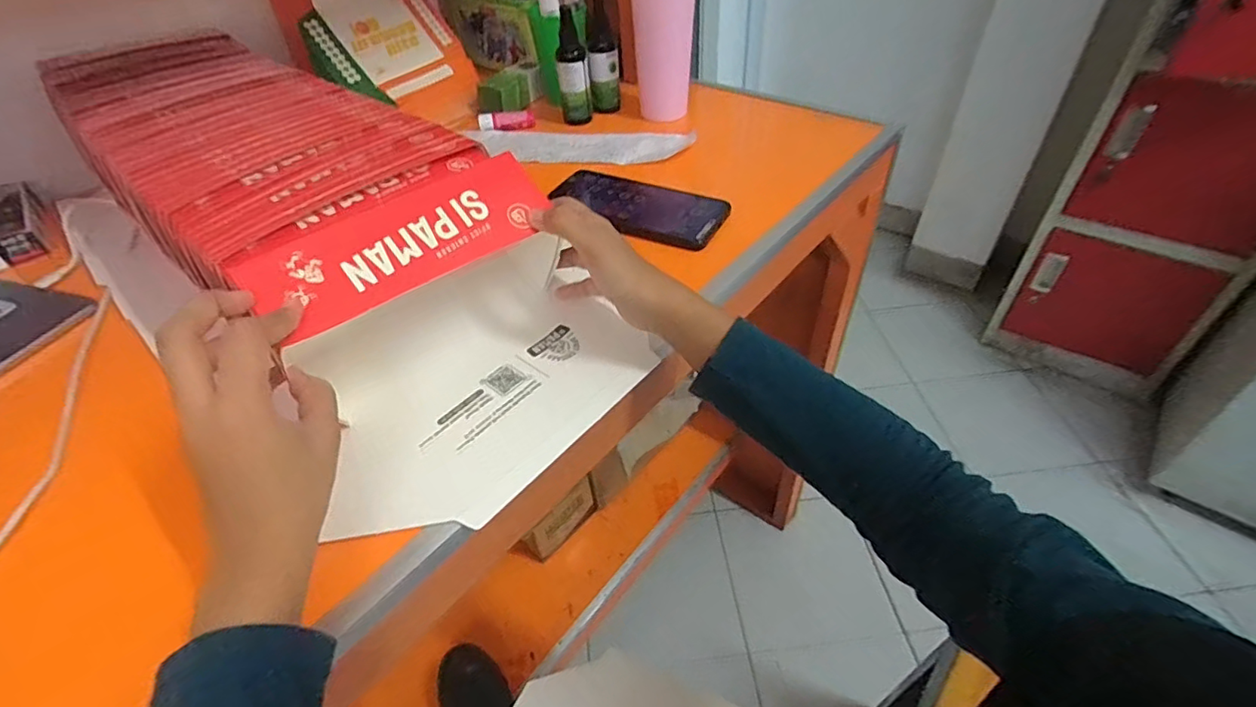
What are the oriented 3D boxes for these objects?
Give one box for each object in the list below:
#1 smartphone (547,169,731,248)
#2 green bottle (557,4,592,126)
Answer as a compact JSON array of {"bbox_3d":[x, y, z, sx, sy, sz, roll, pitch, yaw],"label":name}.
[{"bbox_3d":[0.003,-0.145,0.545,0.179,0.012,0.072,21,49,23],"label":"smartphone"},{"bbox_3d":[-0.066,-0.342,0.673,0.035,0.114,0.034,-5,44,-1],"label":"green bottle"}]

